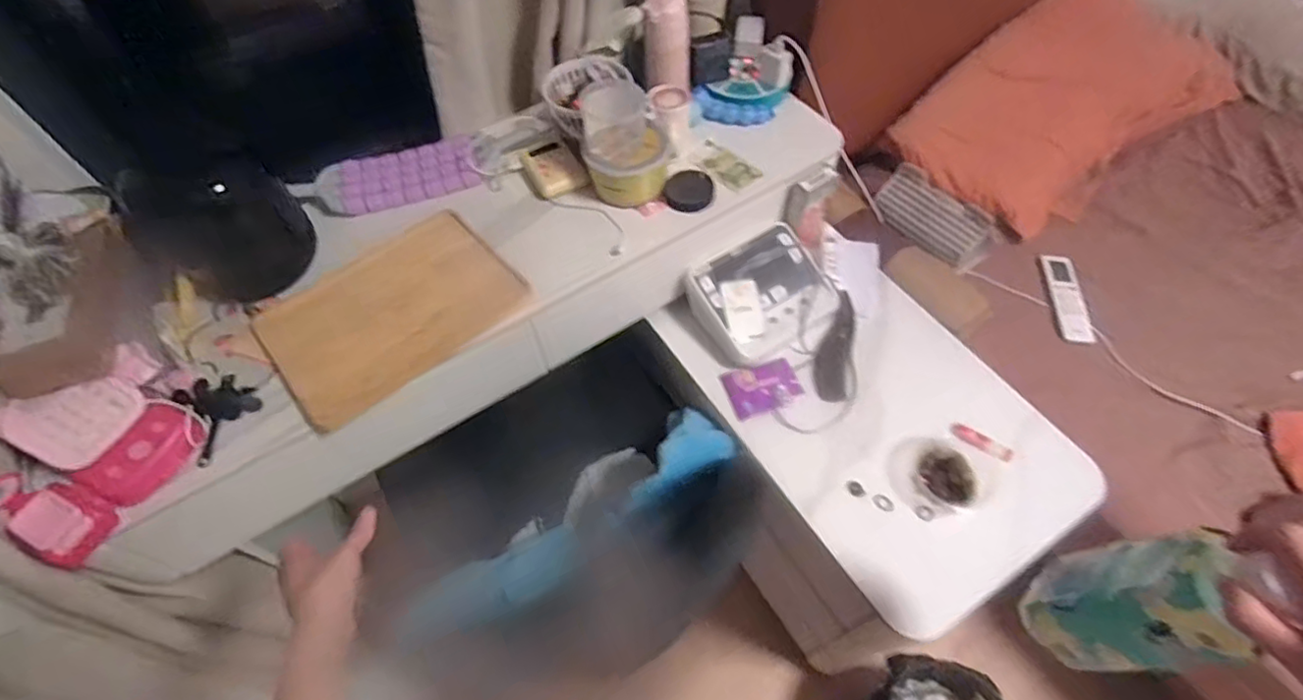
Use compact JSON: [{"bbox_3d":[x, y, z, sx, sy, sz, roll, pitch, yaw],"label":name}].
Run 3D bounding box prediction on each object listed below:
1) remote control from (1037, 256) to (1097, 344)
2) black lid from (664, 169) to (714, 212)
[{"bbox_3d":[0.743,-0.092,1.073,0.062,0.018,0.192,5,58,4],"label":"remote control"},{"bbox_3d":[0.057,-0.244,0.914,0.073,0.019,0.074,-1,58,1],"label":"black lid"}]

